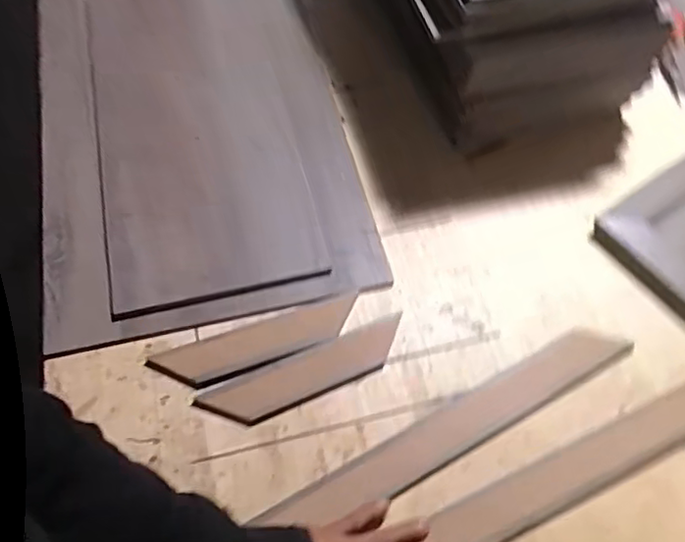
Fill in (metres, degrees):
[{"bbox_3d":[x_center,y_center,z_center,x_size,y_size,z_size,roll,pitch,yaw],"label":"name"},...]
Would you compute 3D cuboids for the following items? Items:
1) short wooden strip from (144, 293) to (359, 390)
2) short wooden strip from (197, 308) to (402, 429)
[{"bbox_3d":[-0.085,0.076,0.650,0.212,0.007,0.050,-18,61,-10],"label":"short wooden strip"},{"bbox_3d":[-0.035,0.105,0.635,0.214,0.008,0.049,-22,62,-12],"label":"short wooden strip"}]

